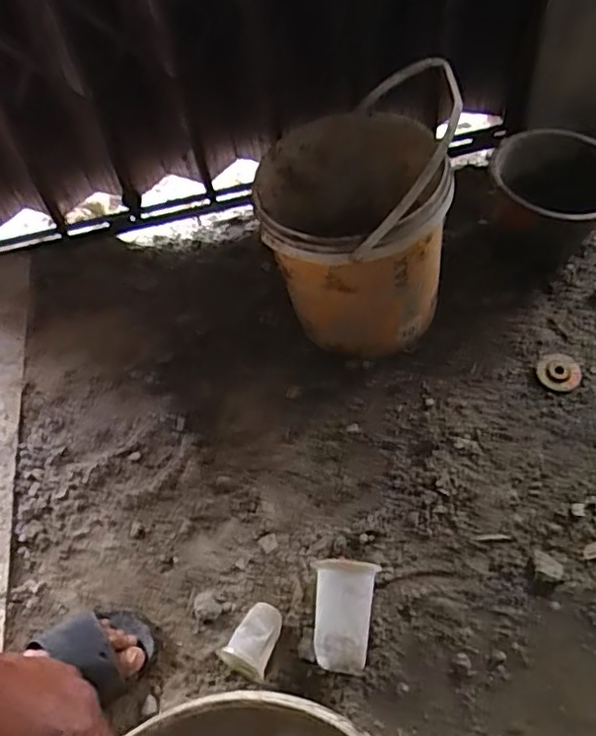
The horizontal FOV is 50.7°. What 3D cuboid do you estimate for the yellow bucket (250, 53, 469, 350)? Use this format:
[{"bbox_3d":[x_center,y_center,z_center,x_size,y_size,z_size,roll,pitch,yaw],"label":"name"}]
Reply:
[{"bbox_3d":[0.093,-0.242,1.051,0.292,0.414,0.330,-12,52,0],"label":"yellow bucket"}]

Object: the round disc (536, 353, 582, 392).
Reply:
[{"bbox_3d":[0.451,0.006,1.086,0.070,0.006,0.077,-4,53,6],"label":"round disc"}]

